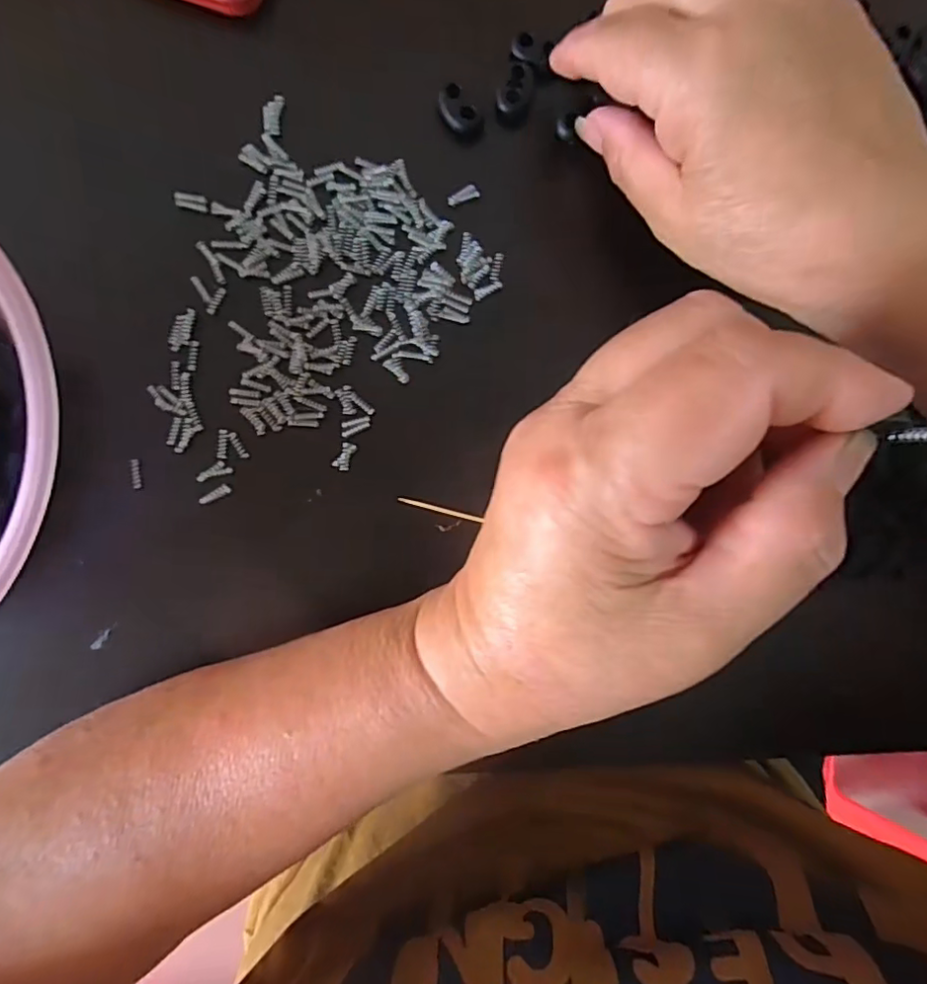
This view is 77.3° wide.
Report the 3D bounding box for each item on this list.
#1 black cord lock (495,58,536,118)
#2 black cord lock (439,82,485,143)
[{"bbox_3d":[0.021,-0.161,0.233,0.013,0.009,0.022,18,87,-3],"label":"black cord lock"},{"bbox_3d":[-0.001,-0.150,0.231,0.019,0.011,0.013,43,86,-1],"label":"black cord lock"}]

